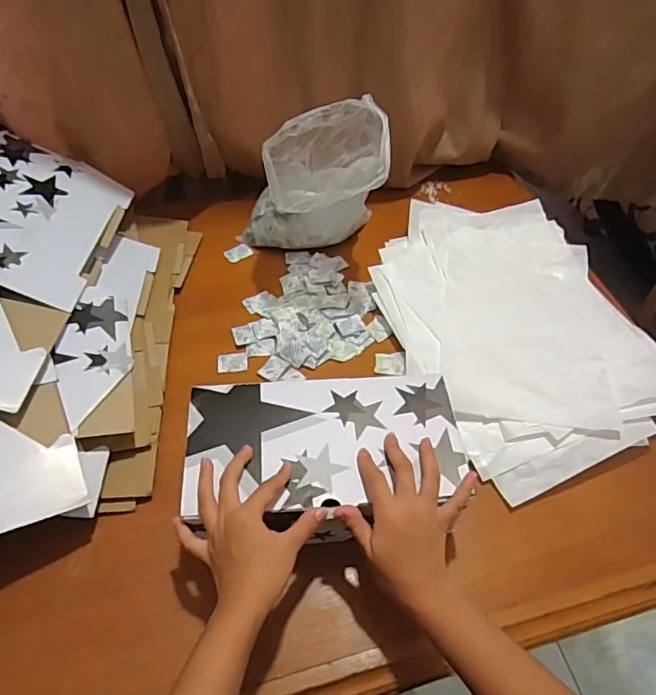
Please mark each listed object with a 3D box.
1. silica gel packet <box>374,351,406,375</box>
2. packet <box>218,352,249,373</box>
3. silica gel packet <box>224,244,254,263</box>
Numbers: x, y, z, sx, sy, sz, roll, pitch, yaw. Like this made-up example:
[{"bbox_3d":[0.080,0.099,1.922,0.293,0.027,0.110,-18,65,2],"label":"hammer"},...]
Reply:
[{"bbox_3d":[0.085,0.021,0.717,0.040,0.008,0.035,6,51,1],"label":"silica gel packet"},{"bbox_3d":[-0.129,0.021,0.714,0.040,0.004,0.030,-8,52,-10],"label":"packet"},{"bbox_3d":[-0.144,-0.152,0.844,0.043,0.004,0.028,-32,60,-25],"label":"silica gel packet"}]

